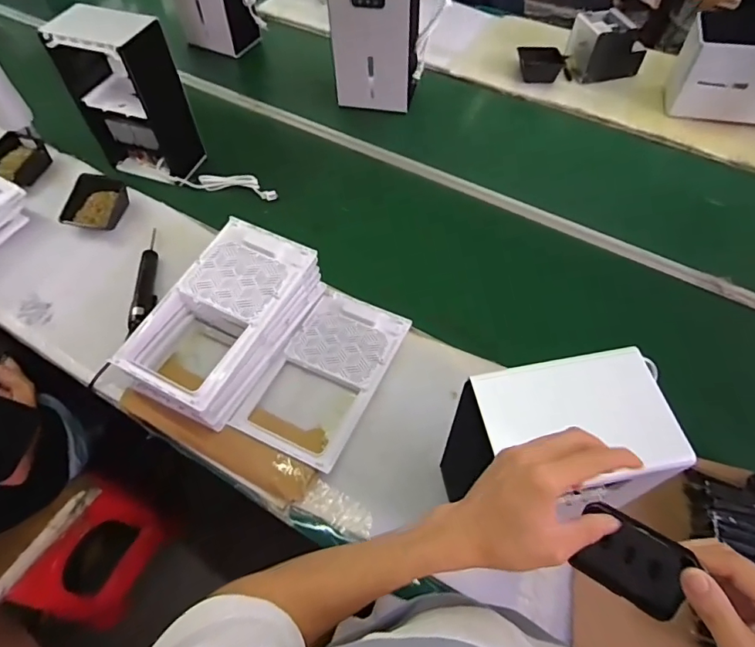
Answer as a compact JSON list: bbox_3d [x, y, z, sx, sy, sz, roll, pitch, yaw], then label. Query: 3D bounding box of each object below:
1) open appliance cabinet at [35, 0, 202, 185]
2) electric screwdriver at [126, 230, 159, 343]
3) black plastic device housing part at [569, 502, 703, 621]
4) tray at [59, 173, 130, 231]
[{"bbox_3d":[-0.580,-0.536,1.154,0.238,0.351,0.123,19,60,12],"label":"open appliance cabinet"},{"bbox_3d":[-0.506,-0.100,1.063,0.040,0.035,0.292,-8,58,-4],"label":"electric screwdriver"},{"bbox_3d":[0.199,0.186,0.386,0.079,0.017,0.060,25,102,30],"label":"black plastic device housing part"},{"bbox_3d":[-0.674,-0.290,1.173,0.131,0.046,0.146,6,58,4],"label":"tray"}]

